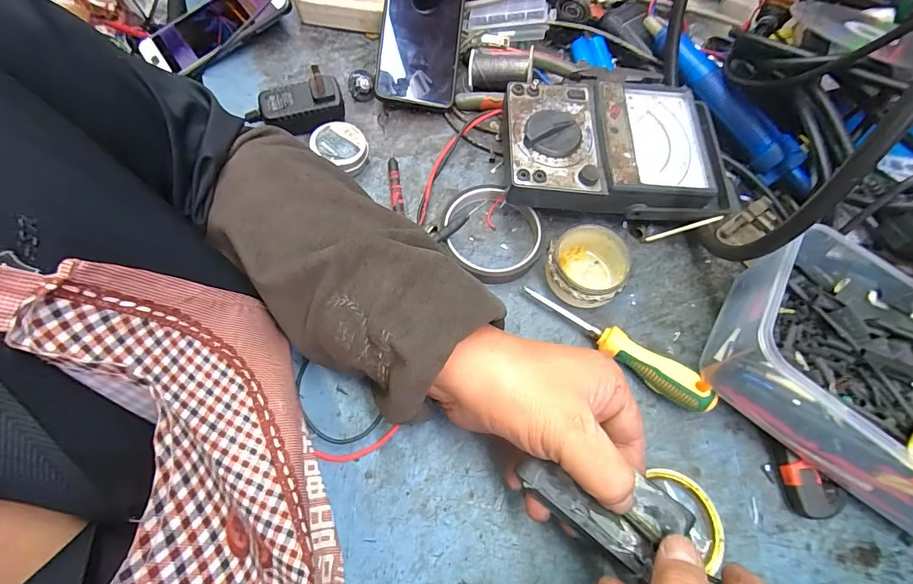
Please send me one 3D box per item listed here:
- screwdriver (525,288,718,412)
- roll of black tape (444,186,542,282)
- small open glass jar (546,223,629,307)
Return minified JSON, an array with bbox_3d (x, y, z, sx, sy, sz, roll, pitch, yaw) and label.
[{"bbox_3d":[0.120,0.038,0.325,0.151,0.029,0.022,39,70,13],"label":"screwdriver"},{"bbox_3d":[0.030,-0.050,0.362,0.085,0.025,0.087,1,66,-3],"label":"roll of black tape"},{"bbox_3d":[0.101,-0.018,0.343,0.061,0.039,0.058,1,66,-3],"label":"small open glass jar"}]

